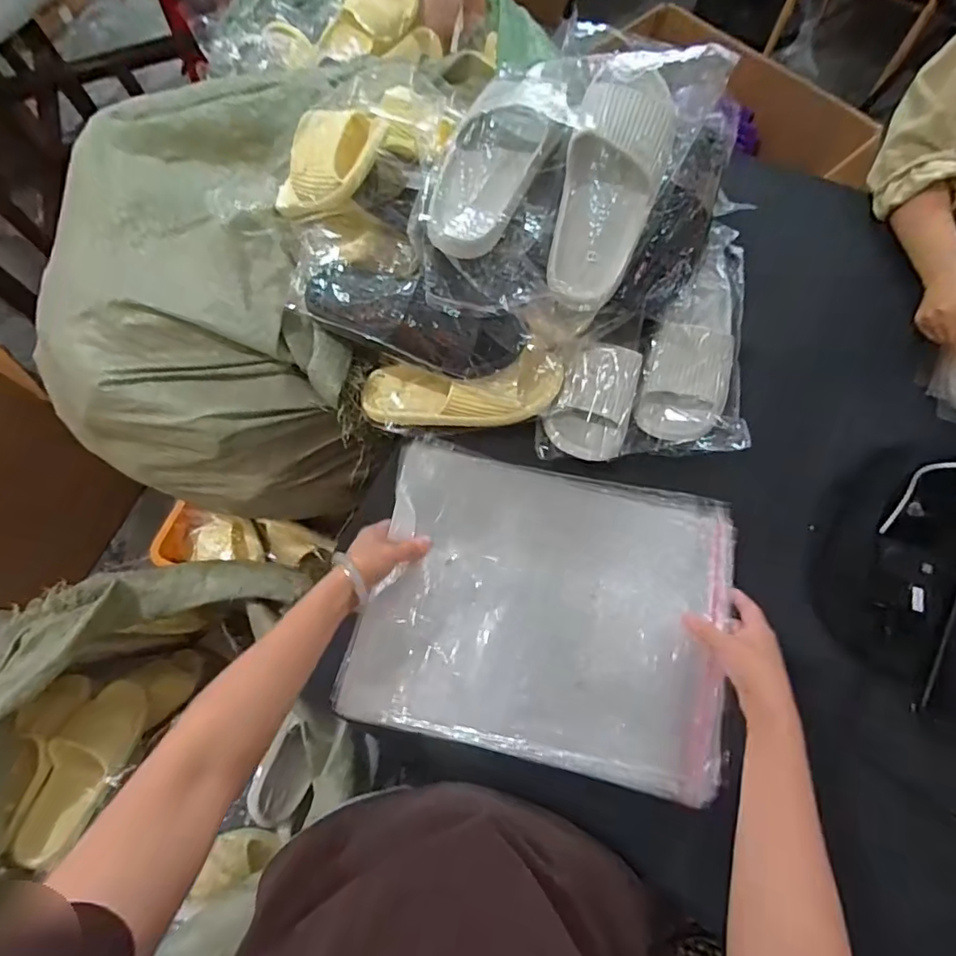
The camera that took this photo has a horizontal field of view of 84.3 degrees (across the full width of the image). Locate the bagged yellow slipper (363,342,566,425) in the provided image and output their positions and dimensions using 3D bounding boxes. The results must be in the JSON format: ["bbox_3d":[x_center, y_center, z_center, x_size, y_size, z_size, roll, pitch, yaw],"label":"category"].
[{"bbox_3d":[-0.030,-0.106,0.653,0.259,0.074,0.086,-2,69,18],"label":"bagged yellow slipper"}]

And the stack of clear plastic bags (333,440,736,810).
[{"bbox_3d":[0.077,0.139,0.574,0.381,0.043,0.304,12,70,7],"label":"stack of clear plastic bags"}]

